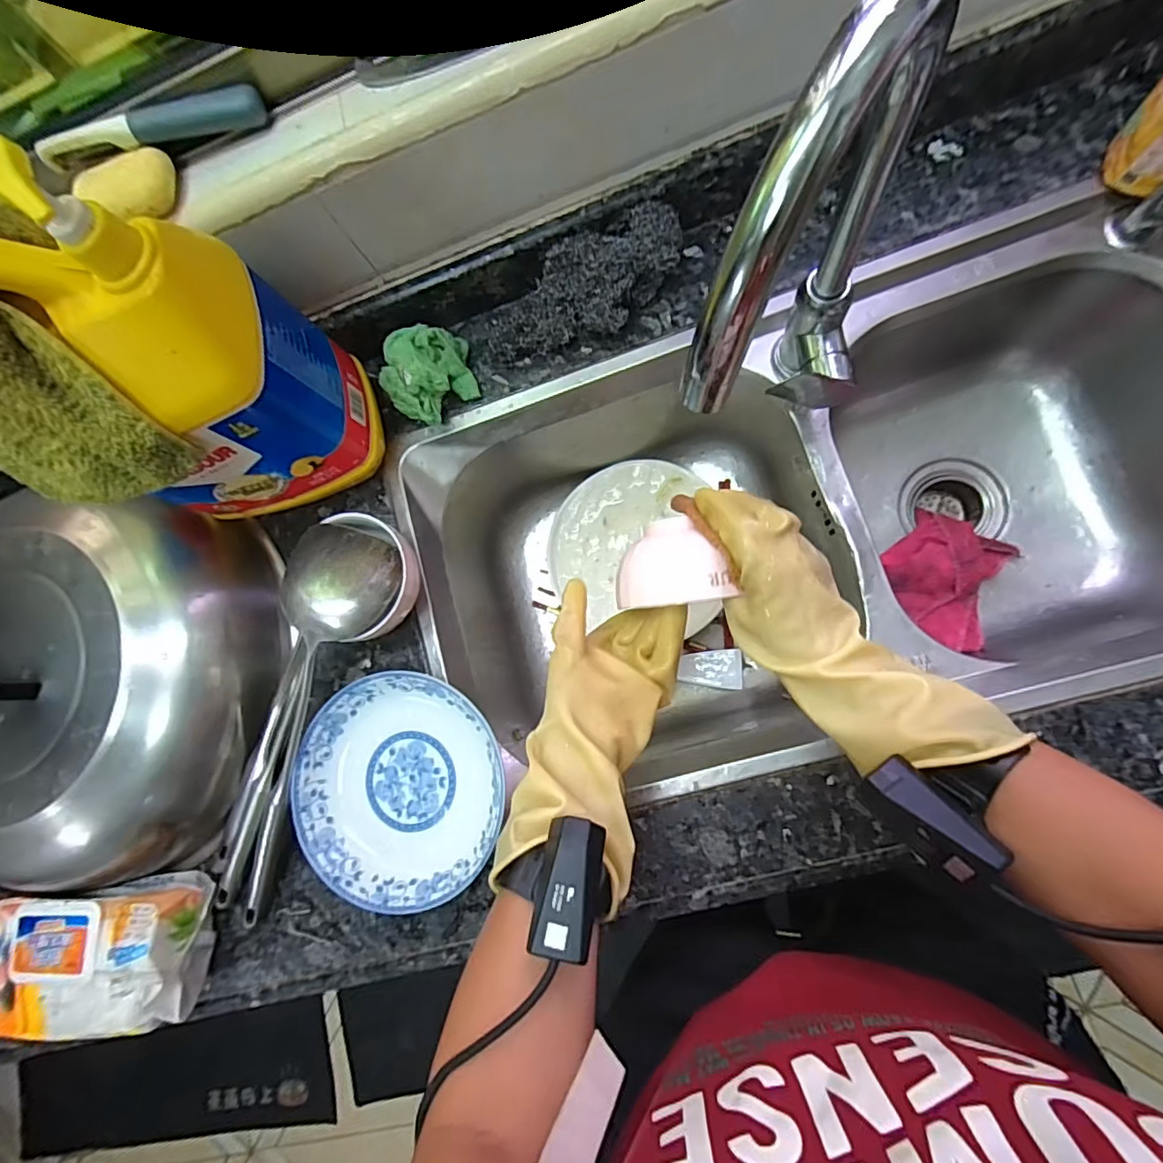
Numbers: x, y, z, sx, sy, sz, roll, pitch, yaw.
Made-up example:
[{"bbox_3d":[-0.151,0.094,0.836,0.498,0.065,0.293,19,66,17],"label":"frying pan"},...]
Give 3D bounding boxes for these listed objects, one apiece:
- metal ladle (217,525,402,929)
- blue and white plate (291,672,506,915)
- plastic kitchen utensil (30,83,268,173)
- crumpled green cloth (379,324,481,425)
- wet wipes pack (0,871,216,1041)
[{"bbox_3d":[-0.249,0.128,0.488,0.096,0.051,0.360,19,87,13],"label":"metal ladle"},{"bbox_3d":[-0.159,0.177,0.482,0.176,0.030,0.188,-1,82,11],"label":"blue and white plate"},{"bbox_3d":[-0.312,-0.328,0.406,0.162,0.031,0.023,-14,85,8],"label":"plastic kitchen utensil"},{"bbox_3d":[-0.148,-0.201,0.536,0.084,0.047,0.082,-39,77,4],"label":"crumpled green cloth"},{"bbox_3d":[-0.445,0.332,0.501,0.214,0.065,0.106,-6,81,10],"label":"wet wipes pack"}]

